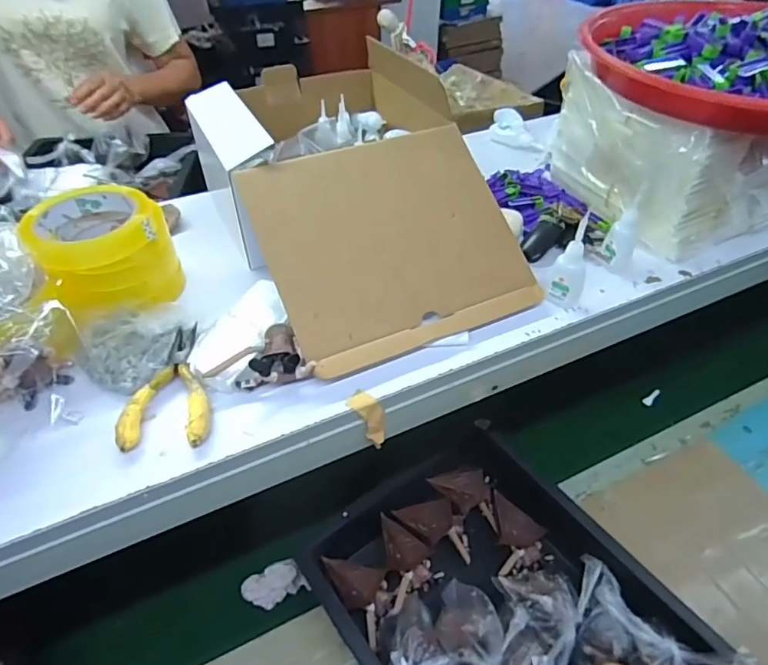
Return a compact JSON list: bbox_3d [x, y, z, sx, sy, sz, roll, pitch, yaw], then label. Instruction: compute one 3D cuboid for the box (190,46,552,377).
[{"bbox_3d":[-0.039,-0.158,0.539,0.245,0.117,0.391,-19,48,-19],"label":"box"}]

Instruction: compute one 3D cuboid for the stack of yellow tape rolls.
[{"bbox_3d":[-0.250,-0.071,0.472,0.093,0.105,0.106,-3,45,-4],"label":"stack of yellow tape rolls"}]

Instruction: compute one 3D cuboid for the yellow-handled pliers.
[{"bbox_3d":[-0.170,0.040,0.416,0.064,0.011,0.119,-4,45,-5],"label":"yellow-handled pliers"}]

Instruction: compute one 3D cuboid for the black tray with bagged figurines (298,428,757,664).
[{"bbox_3d":[0.149,0.337,0.570,0.310,0.113,0.450,-29,52,-26],"label":"black tray with bagged figurines"}]

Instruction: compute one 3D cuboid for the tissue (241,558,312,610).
[{"bbox_3d":[-0.141,0.318,0.646,0.072,0.031,0.044,-12,46,-13],"label":"tissue"}]

